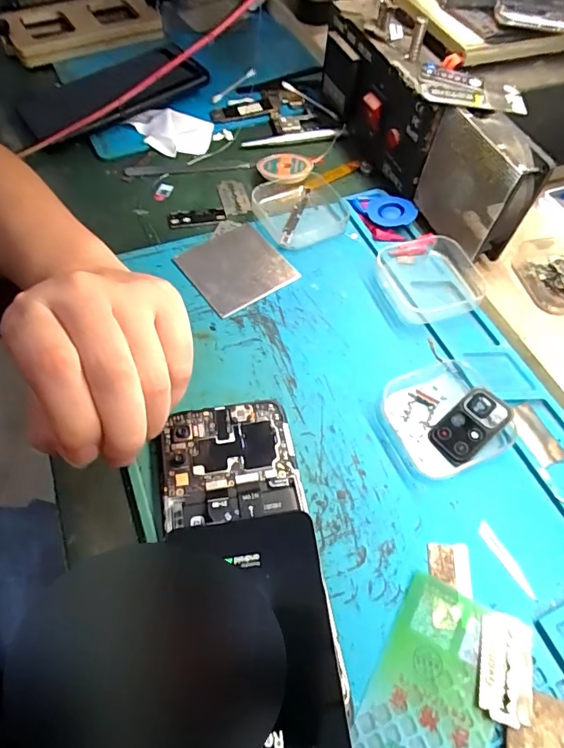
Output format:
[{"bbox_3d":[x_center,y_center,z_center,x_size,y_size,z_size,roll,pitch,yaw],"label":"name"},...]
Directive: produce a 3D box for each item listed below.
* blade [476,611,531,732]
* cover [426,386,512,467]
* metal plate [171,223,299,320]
[{"bbox_3d":[0.101,0.132,0.217,0.022,0.004,0.043,15,58,7],"label":"blade"},{"bbox_3d":[0.107,0.030,0.274,0.046,0.005,0.025,-42,61,-3],"label":"cover"},{"bbox_3d":[-0.033,-0.076,0.343,0.067,0.005,0.065,-30,66,-23],"label":"metal plate"}]

